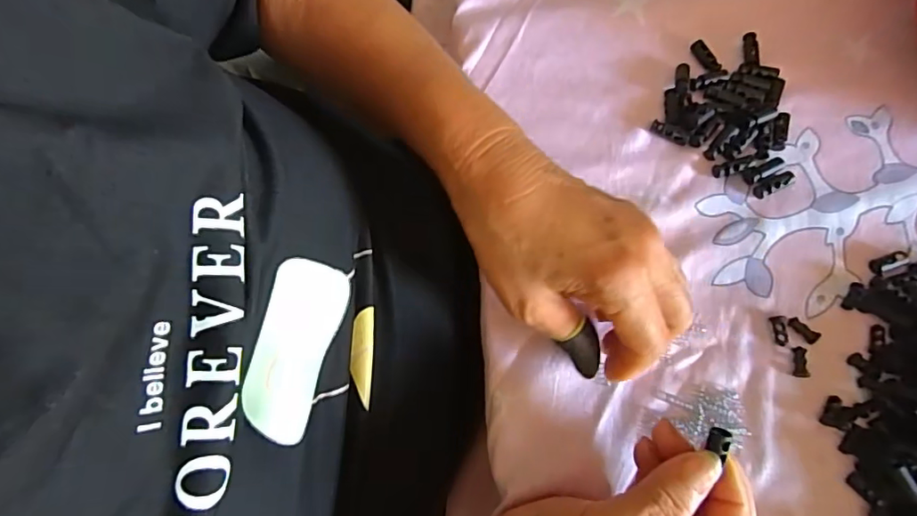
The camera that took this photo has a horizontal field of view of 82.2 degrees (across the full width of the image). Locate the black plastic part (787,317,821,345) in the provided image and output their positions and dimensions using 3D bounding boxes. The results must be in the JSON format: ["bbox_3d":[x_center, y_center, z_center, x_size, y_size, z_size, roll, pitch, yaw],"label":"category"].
[{"bbox_3d":[0.196,0.041,0.298,0.007,0.006,0.017,-41,75,-11],"label":"black plastic part"}]

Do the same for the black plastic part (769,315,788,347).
[{"bbox_3d":[0.183,0.042,0.300,0.008,0.006,0.017,-9,86,-1],"label":"black plastic part"}]

